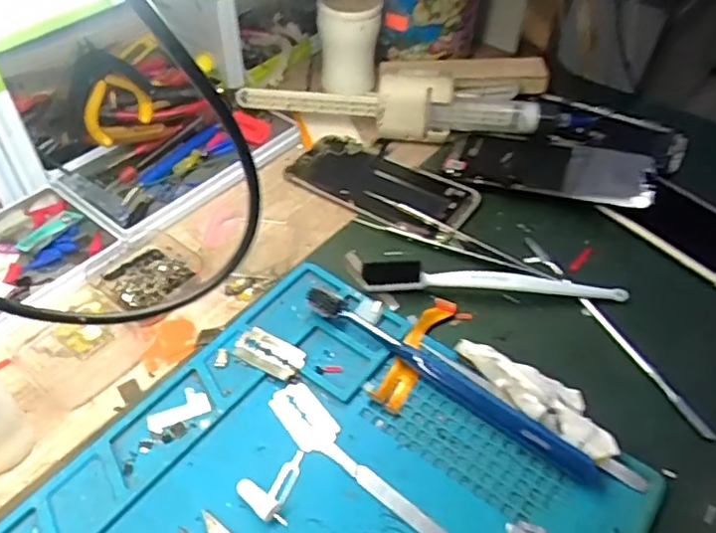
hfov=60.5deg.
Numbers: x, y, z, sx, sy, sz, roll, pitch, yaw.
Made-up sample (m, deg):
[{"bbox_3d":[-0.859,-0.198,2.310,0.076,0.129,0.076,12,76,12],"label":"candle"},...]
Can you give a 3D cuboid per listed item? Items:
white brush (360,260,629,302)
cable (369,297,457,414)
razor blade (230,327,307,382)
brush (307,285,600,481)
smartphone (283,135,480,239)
[{"bbox_3d":[0.089,0.011,0.400,0.171,0.021,0.011,2,47,-1],"label":"white brush"},{"bbox_3d":[0.036,0.048,0.367,0.018,0.009,0.087,23,50,18],"label":"cable"},{"bbox_3d":[-0.052,0.051,0.362,0.041,0.004,0.024,24,55,21],"label":"razor blade"},{"bbox_3d":[0.047,0.062,0.346,0.183,0.021,0.017,30,52,23],"label":"brush"},{"bbox_3d":[0.018,-0.067,0.478,0.144,0.015,0.070,27,51,21],"label":"smartphone"}]

